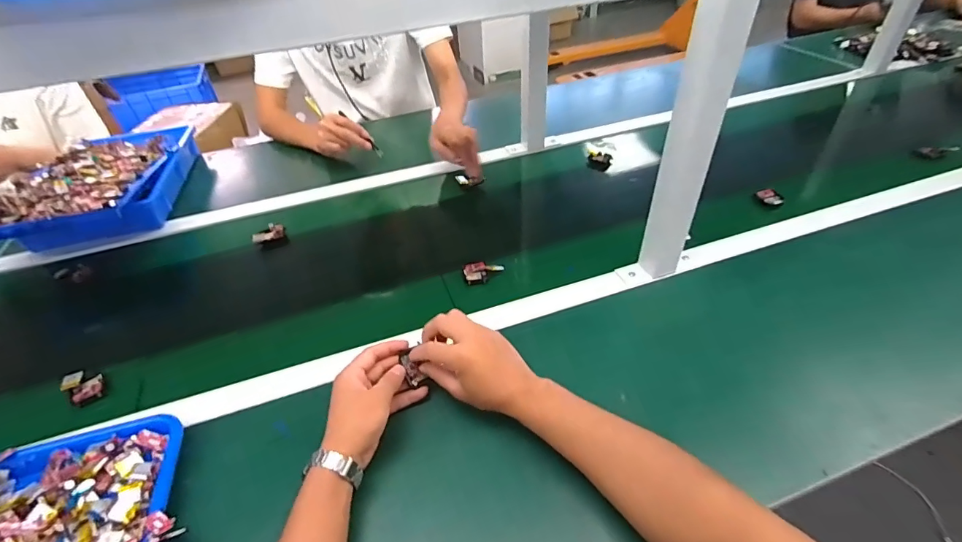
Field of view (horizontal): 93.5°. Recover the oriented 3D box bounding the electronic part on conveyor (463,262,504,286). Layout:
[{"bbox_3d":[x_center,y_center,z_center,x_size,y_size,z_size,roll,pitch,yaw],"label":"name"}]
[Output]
[{"bbox_3d":[0.004,-0.001,0.691,0.058,0.018,0.038,-12,43,-7],"label":"electronic part on conveyor"}]

